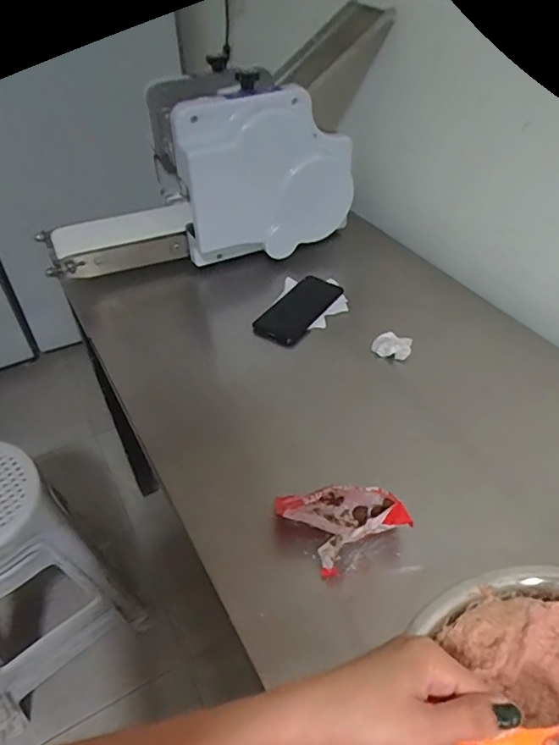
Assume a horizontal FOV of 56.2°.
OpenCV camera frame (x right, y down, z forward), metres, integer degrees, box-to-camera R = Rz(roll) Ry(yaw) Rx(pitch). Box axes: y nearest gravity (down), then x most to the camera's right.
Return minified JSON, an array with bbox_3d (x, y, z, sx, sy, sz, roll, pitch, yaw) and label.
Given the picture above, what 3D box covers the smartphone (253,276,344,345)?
[{"bbox_3d":[0.034,-0.107,0.864,0.077,0.010,0.165,31,55,22],"label":"smartphone"}]

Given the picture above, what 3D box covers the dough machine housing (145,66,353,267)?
[{"bbox_3d":[-0.032,-0.325,0.874,0.320,0.312,0.066,-22,47,-20],"label":"dough machine housing"}]

